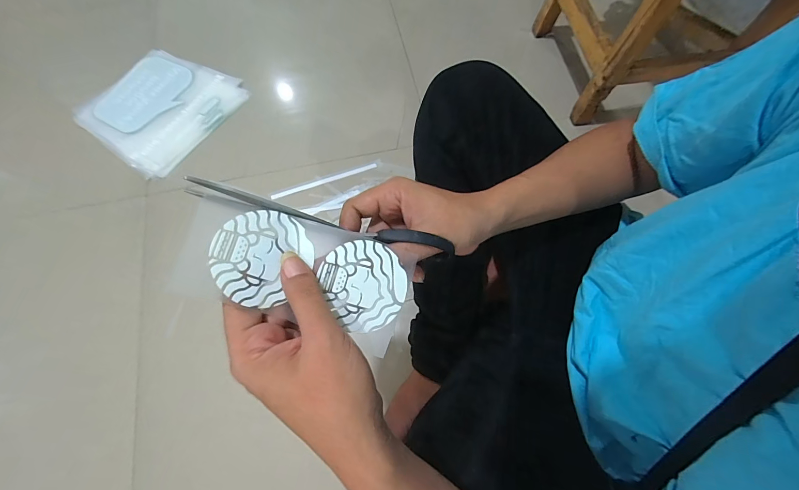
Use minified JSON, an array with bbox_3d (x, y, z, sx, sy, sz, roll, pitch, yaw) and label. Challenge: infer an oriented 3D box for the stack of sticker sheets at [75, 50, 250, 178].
[{"bbox_3d":[-0.524,-0.309,0.756,0.254,0.044,0.288,32,74,11],"label":"stack of sticker sheets"}]

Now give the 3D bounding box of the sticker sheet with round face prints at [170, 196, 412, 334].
[{"bbox_3d":[-0.068,0.017,0.246,0.153,0.022,0.070,15,71,-16],"label":"sticker sheet with round face prints"}]

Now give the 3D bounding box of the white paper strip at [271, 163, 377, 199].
[{"bbox_3d":[-0.157,-0.137,0.714,0.223,0.007,0.019,-19,72,-6],"label":"white paper strip"}]

